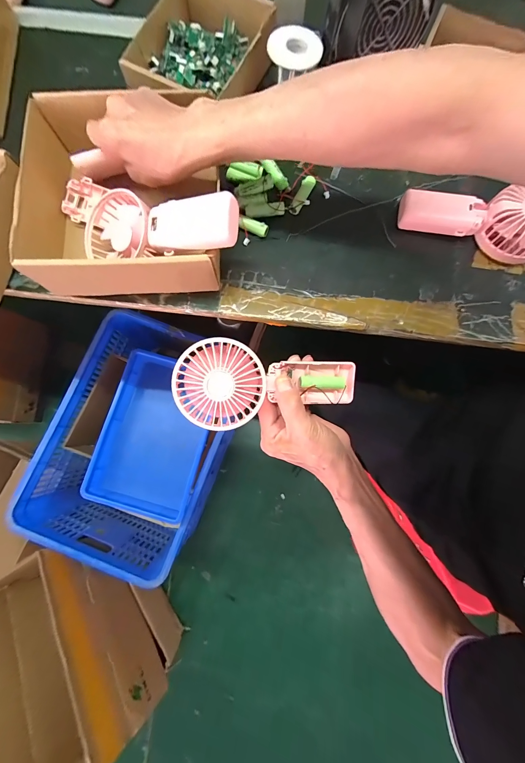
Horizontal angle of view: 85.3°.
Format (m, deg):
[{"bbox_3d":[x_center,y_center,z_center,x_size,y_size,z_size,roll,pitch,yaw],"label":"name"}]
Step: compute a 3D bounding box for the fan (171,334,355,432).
[{"bbox_3d":[0.008,0.004,0.291,0.185,0.033,0.079,1,79,-17],"label":"fan"}]

